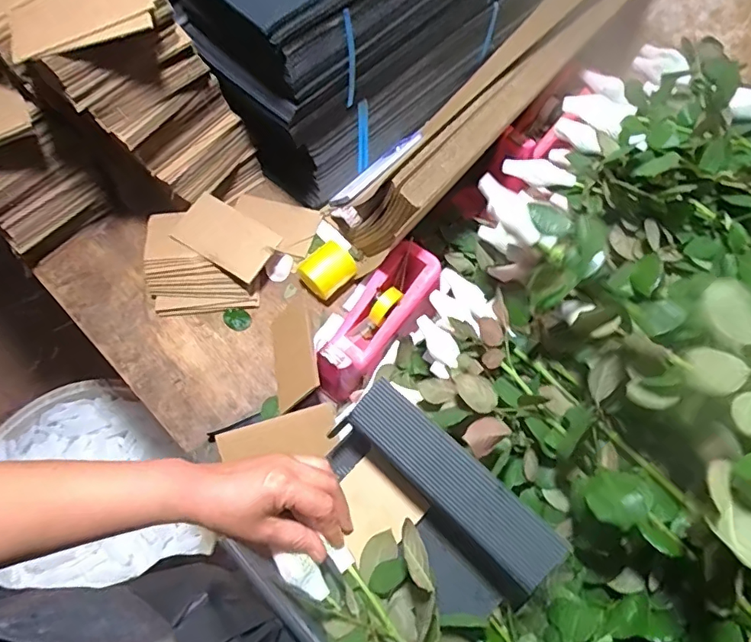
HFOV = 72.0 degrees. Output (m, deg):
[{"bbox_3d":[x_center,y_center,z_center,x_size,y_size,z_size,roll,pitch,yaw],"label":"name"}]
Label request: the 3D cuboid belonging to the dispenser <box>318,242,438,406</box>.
[{"bbox_3d":[-0.002,0.002,0.642,0.076,0.092,0.217,34,86,15],"label":"dispenser"}]

